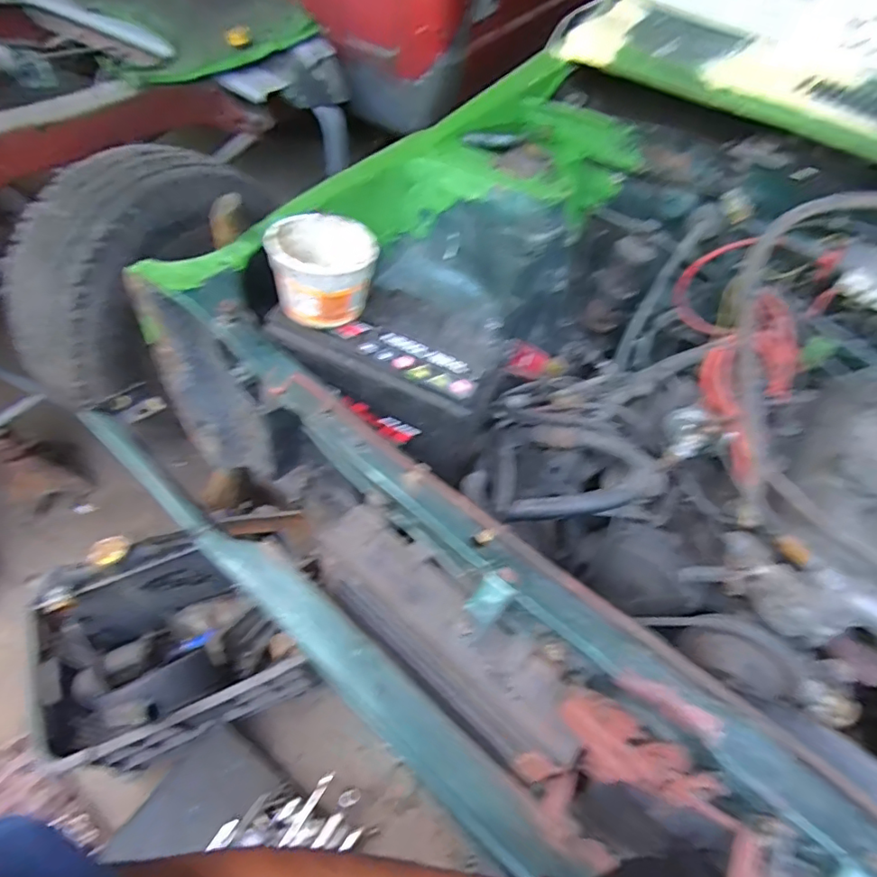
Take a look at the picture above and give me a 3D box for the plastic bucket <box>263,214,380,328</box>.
[{"bbox_3d":[-0.112,-0.162,0.540,0.095,0.093,0.095,2,55,-3],"label":"plastic bucket"}]

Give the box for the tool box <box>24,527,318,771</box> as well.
[{"bbox_3d":[-0.552,0.433,1.101,0.475,0.386,0.335,-25,60,-20],"label":"tool box"}]

